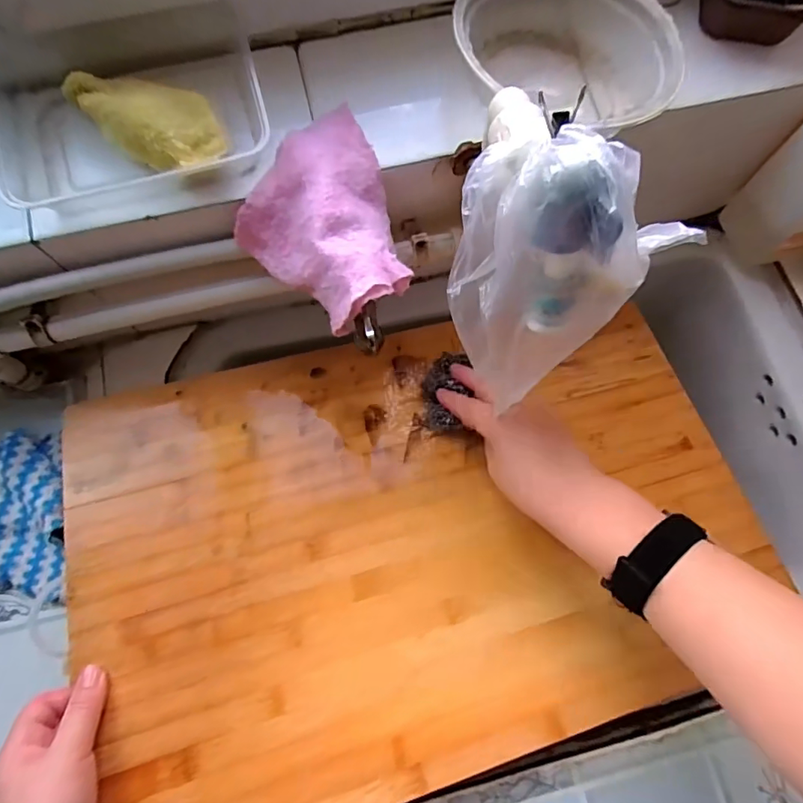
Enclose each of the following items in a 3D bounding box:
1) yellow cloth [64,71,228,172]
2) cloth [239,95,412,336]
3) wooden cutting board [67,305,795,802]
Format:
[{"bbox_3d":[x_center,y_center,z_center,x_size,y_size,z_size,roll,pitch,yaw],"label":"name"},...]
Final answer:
[{"bbox_3d":[-0.168,-0.184,0.337,0.110,0.038,0.051,21,75,5],"label":"yellow cloth"},{"bbox_3d":[-0.040,-0.123,0.348,0.129,0.043,0.114,43,78,11],"label":"cloth"},{"bbox_3d":[0.027,0.097,0.413,0.529,0.010,0.342,-13,68,-11],"label":"wooden cutting board"}]

